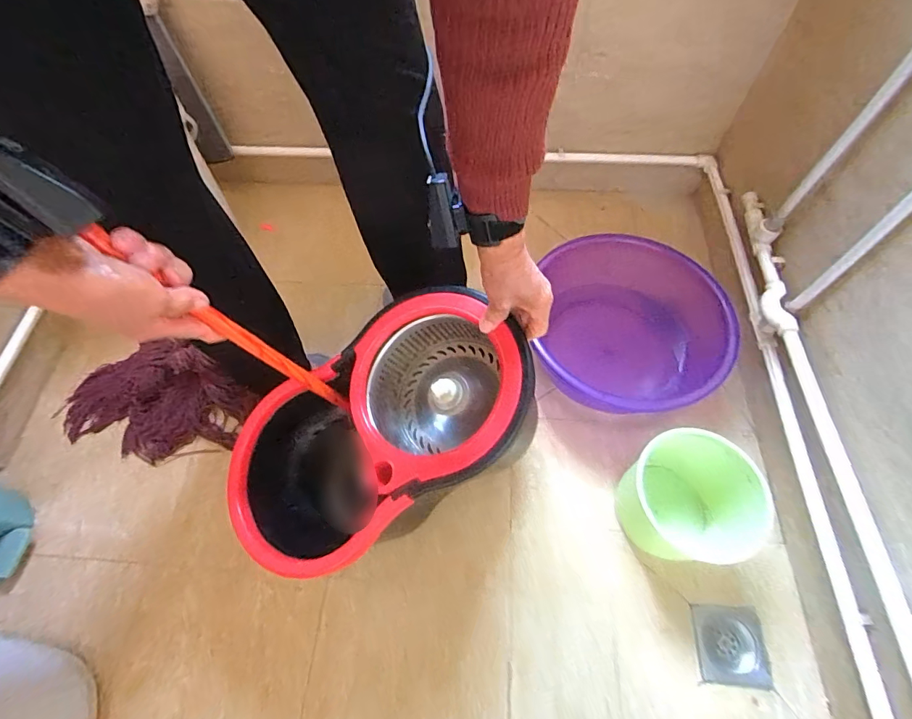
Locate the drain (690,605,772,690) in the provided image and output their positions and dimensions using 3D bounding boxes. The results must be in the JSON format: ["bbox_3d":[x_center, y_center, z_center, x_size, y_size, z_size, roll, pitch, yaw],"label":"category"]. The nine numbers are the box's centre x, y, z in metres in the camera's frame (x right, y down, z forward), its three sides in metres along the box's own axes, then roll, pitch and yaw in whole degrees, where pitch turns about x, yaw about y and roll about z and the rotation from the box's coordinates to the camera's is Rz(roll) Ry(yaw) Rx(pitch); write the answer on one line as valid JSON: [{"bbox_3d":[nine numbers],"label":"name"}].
[{"bbox_3d":[0.403,0.417,0.640,0.092,0.013,0.099,6,61,5],"label":"drain"}]

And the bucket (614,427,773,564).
[{"bbox_3d":[0.358,0.219,0.673,0.162,0.171,0.187,-19,62,-8],"label":"bucket"}]

